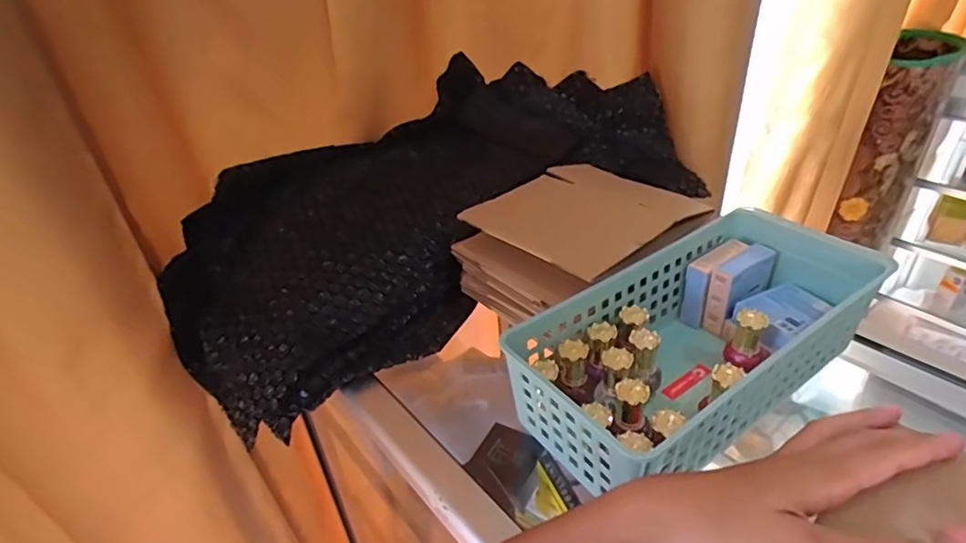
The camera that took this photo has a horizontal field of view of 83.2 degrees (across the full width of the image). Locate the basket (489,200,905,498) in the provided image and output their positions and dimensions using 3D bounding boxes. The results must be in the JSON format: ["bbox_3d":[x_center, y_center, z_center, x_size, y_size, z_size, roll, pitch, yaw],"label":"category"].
[{"bbox_3d":[0.165,0.055,0.424,0.280,0.086,0.131,-24,38,-27],"label":"basket"}]

